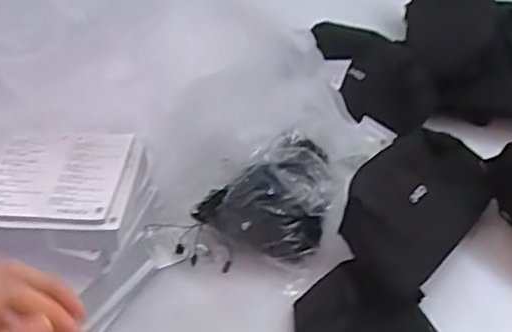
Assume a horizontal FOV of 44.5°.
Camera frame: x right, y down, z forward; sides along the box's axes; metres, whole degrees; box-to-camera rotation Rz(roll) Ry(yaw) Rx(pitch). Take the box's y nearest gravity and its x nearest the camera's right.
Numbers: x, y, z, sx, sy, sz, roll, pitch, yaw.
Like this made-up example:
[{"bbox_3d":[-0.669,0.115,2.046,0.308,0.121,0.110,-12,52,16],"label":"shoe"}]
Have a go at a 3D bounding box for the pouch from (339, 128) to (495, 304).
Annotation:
[{"bbox_3d":[0.135,0.031,0.532,0.097,0.016,0.175,39,52,12],"label":"pouch"}]

